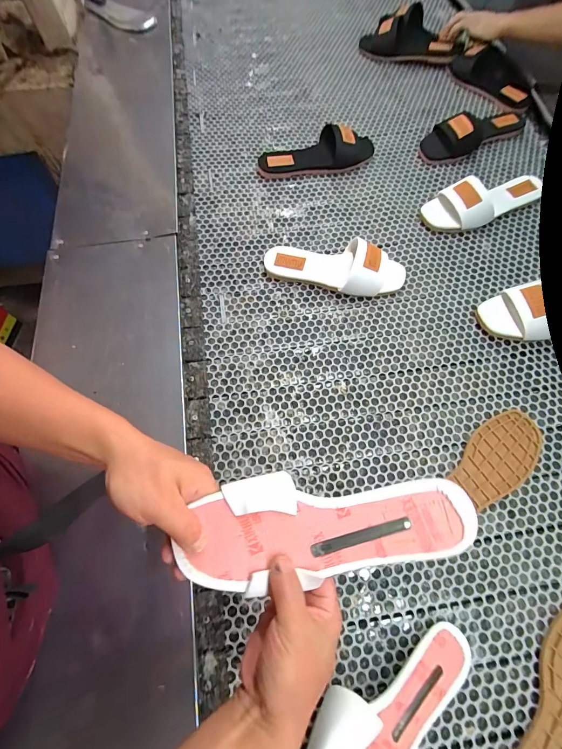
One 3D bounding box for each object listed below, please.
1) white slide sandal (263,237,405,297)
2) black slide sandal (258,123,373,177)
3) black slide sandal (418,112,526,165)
[{"bbox_3d":[0.098,-0.204,0.612,0.256,0.059,0.101,15,68,7],"label":"white slide sandal"},{"bbox_3d":[0.082,-0.494,0.733,0.267,0.060,0.103,-7,67,-2],"label":"black slide sandal"},{"bbox_3d":[0.438,-0.549,0.751,0.264,0.060,0.095,-23,69,-9],"label":"black slide sandal"}]

